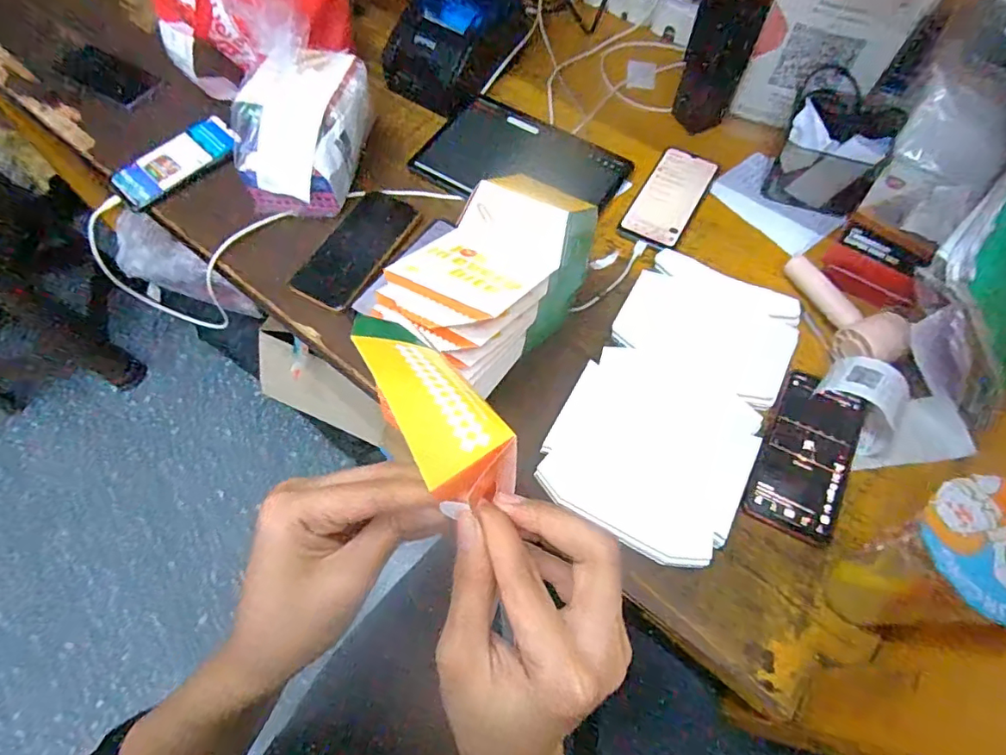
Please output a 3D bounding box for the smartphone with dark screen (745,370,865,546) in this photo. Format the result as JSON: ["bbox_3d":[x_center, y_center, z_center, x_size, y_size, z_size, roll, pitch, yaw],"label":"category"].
[{"bbox_3d":[0.293,0.071,0.515,0.082,0.010,0.164,24,66,12],"label":"smartphone with dark screen"}]

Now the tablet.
[{"bbox_3d":[0.024,-0.279,0.696,0.249,0.011,0.160,30,67,15],"label":"tablet"}]

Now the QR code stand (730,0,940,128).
[{"bbox_3d":[0.369,-0.366,0.634,0.147,0.197,0.020,29,67,14],"label":"QR code stand"}]

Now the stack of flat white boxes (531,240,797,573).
[{"bbox_3d":[0.177,0.014,0.550,0.178,0.014,0.319,26,66,13],"label":"stack of flat white boxes"}]

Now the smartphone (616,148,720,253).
[{"bbox_3d":[0.209,-0.226,0.668,0.074,0.008,0.162,27,66,13],"label":"smartphone"}]

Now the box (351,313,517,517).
[{"bbox_3d":[-0.037,0.009,0.269,0.044,0.025,0.127,-30,53,-14],"label":"box"}]

